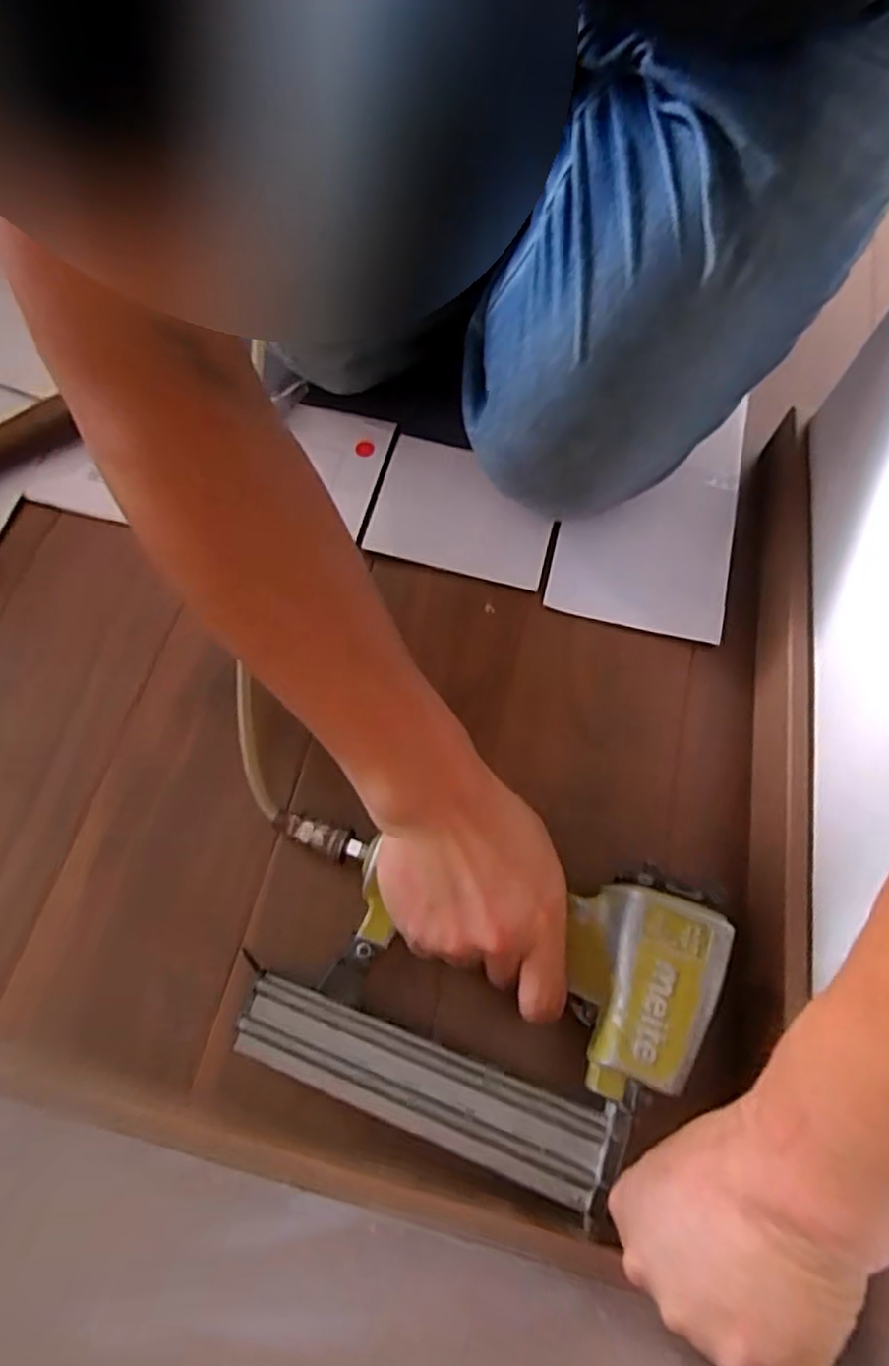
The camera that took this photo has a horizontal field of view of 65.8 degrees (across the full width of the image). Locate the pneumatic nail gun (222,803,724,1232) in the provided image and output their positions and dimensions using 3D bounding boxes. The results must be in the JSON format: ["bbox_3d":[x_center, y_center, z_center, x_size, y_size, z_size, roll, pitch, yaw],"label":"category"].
[{"bbox_3d":[0.009,0.153,0.366,0.233,0.056,0.161,21,68,6],"label":"pneumatic nail gun"}]

